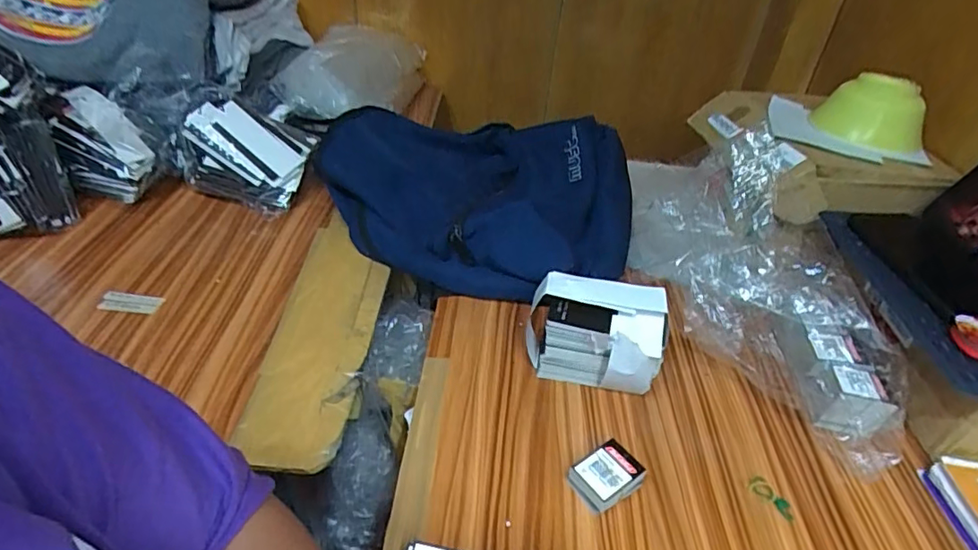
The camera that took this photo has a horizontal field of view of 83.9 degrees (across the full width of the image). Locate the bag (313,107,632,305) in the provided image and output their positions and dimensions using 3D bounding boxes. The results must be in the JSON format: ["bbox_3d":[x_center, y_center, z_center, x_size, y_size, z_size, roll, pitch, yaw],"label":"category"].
[{"bbox_3d":[-0.034,-0.120,0.731,0.440,0.119,0.302,18,40,16],"label":"bag"}]

